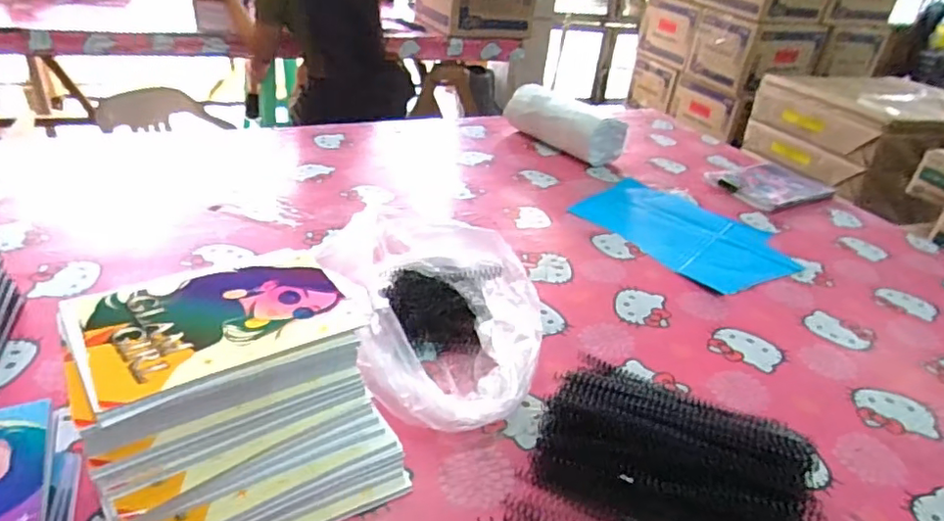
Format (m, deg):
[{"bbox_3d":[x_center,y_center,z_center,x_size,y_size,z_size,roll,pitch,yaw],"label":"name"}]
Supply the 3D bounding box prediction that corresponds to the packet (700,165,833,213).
[{"bbox_3d":[0.603,-0.153,1.187,0.249,0.014,0.153,-11,36,-27],"label":"packet"}]

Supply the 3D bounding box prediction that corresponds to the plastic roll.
[{"bbox_3d":[0.192,-0.301,1.263,0.105,0.107,0.286,-18,39,-34],"label":"plastic roll"}]

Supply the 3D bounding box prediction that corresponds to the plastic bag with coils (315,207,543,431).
[{"bbox_3d":[-0.043,0.060,0.648,0.191,0.103,0.316,-5,35,-19],"label":"plastic bag with coils"}]

